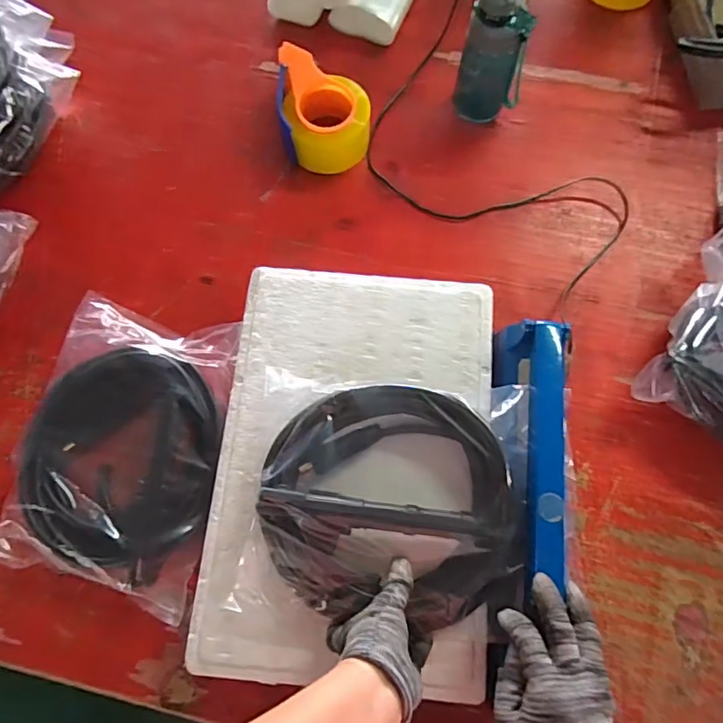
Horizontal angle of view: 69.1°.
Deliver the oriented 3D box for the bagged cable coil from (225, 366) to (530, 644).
[{"bbox_3d":[0.026,0.132,0.504,0.265,0.063,0.227,6,72,2],"label":"bagged cable coil"}]

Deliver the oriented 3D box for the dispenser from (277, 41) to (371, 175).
[{"bbox_3d":[-0.050,-0.344,0.734,0.119,0.092,0.146,-1,72,0],"label":"dispenser"}]

